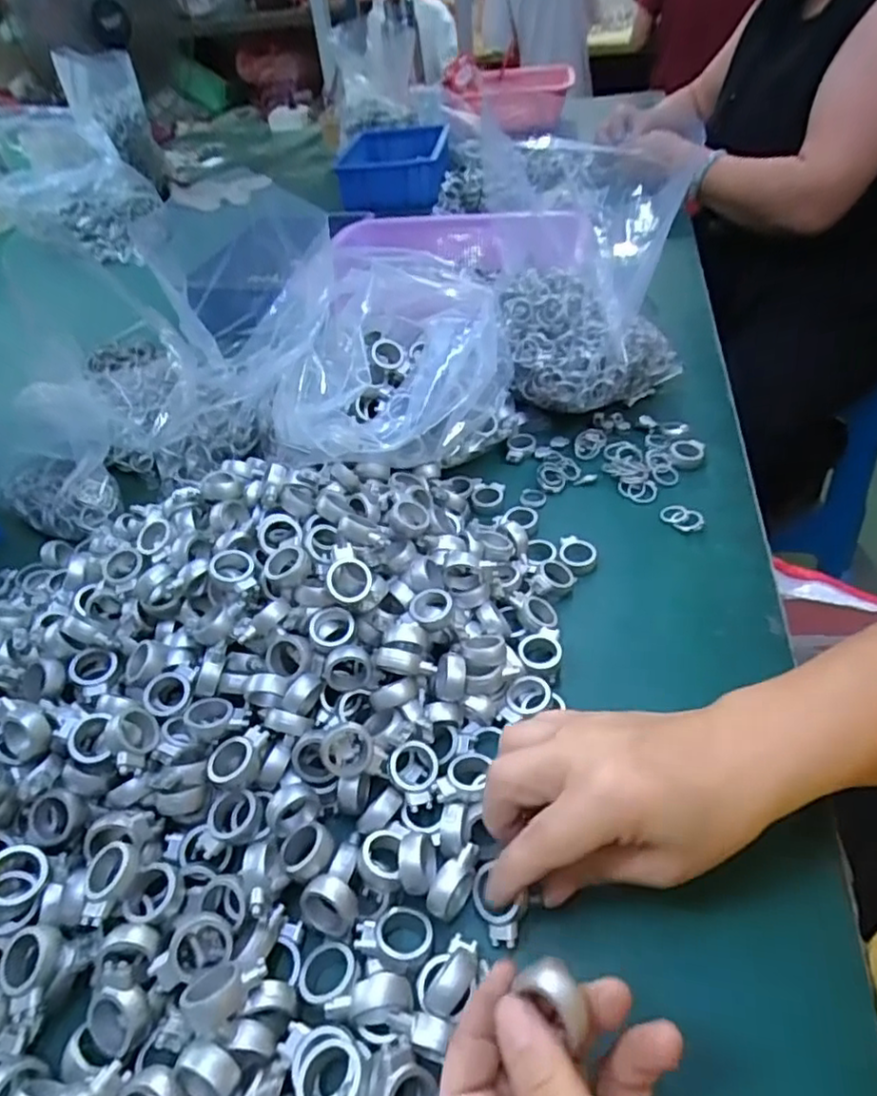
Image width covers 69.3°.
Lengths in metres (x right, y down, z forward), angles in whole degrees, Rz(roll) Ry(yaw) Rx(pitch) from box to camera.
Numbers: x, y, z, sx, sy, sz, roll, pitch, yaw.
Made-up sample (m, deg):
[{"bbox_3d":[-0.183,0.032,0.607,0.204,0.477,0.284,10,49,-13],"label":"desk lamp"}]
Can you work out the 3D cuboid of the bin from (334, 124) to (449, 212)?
[{"bbox_3d":[-0.078,-0.709,1.177,0.195,0.075,0.301,-1,44,5],"label":"bin"}]

